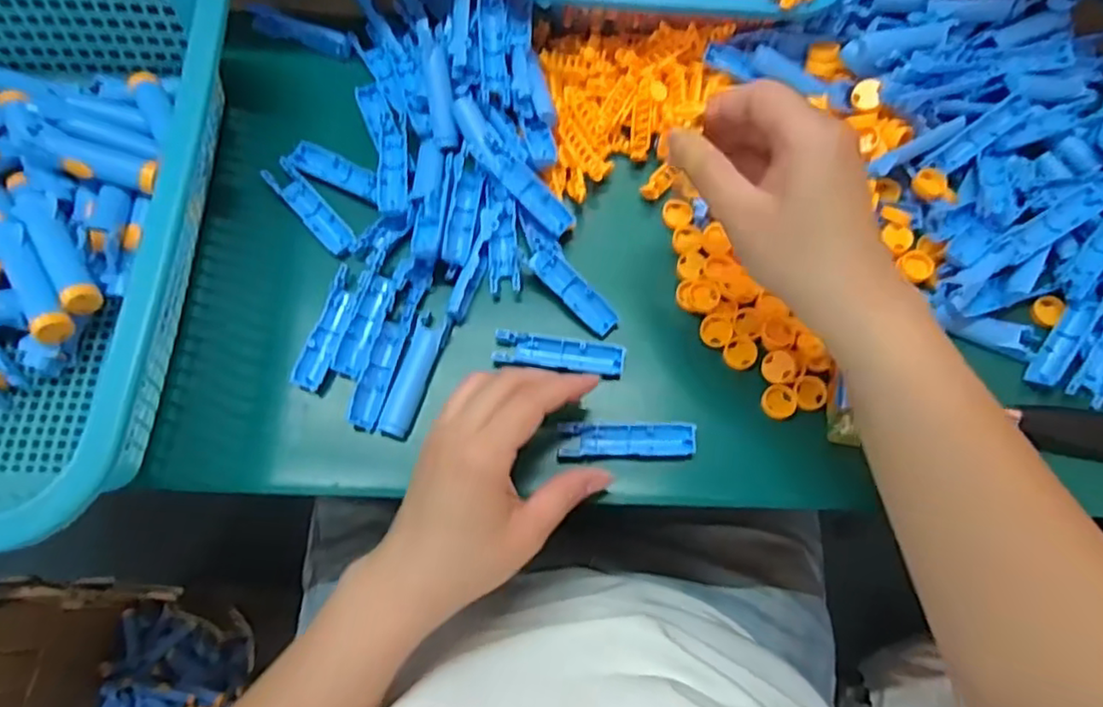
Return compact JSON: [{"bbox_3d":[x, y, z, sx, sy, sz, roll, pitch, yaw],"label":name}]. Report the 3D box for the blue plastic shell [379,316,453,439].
[{"bbox_3d":[-0.082,0.012,0.390,0.019,0.008,0.075,19,71,5],"label":"blue plastic shell"}]

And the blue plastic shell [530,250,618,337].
[{"bbox_3d":[0.014,-0.038,0.404,0.065,0.007,0.018,45,75,0],"label":"blue plastic shell"}]

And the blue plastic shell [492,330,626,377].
[{"bbox_3d":[0.005,0.000,0.396,0.078,0.007,0.020,8,70,-1],"label":"blue plastic shell"}]

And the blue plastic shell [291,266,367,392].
[{"bbox_3d":[-0.135,-0.016,0.400,0.018,0.006,0.080,16,70,4],"label":"blue plastic shell"}]

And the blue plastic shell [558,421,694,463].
[{"bbox_3d":[0.044,0.050,0.380,0.078,0.010,0.021,0,70,1],"label":"blue plastic shell"}]

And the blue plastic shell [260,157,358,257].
[{"bbox_3d":[-0.155,-0.094,0.425,0.020,0.009,0.081,-41,76,-15],"label":"blue plastic shell"}]

